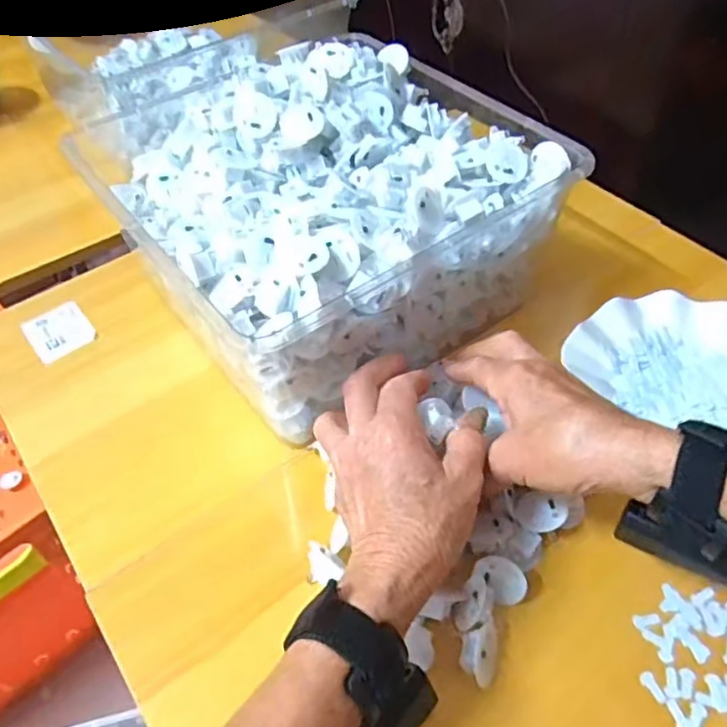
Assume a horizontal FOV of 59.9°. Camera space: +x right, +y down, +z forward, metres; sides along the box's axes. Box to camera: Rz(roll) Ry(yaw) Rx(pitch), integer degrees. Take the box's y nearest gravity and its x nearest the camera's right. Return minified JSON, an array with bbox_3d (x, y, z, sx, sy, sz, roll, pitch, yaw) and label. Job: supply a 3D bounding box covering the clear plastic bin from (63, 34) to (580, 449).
[{"bbox_3d":[-0.023,-0.114,0.514,0.277,0.161,0.255,-31,56,-22],"label":"clear plastic bin"}]

